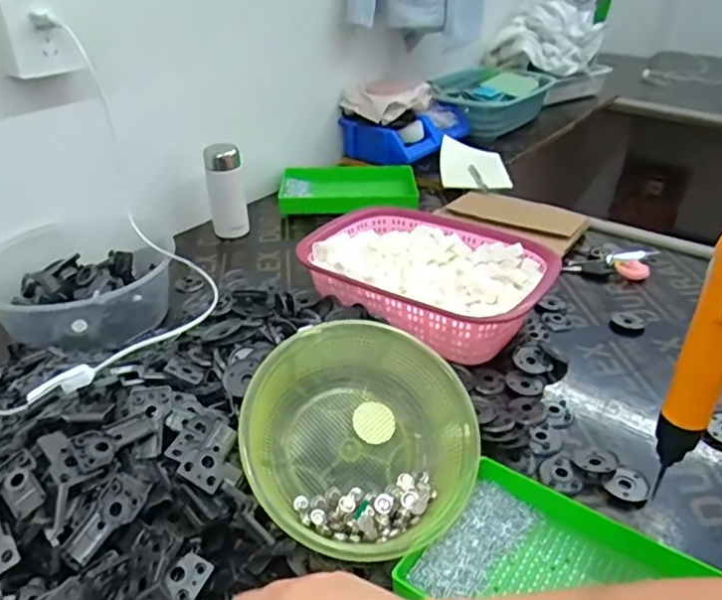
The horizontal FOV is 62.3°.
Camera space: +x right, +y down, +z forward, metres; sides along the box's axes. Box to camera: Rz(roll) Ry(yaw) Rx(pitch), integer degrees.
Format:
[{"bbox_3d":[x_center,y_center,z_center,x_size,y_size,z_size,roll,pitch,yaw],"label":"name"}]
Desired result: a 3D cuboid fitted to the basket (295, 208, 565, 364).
[{"bbox_3d":[0.084,-0.032,0.770,0.284,0.072,0.223,19,37,26],"label":"basket"}]

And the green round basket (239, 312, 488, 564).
[{"bbox_3d":[-0.004,0.120,0.505,0.191,0.076,0.191,7,57,-10],"label":"green round basket"}]

